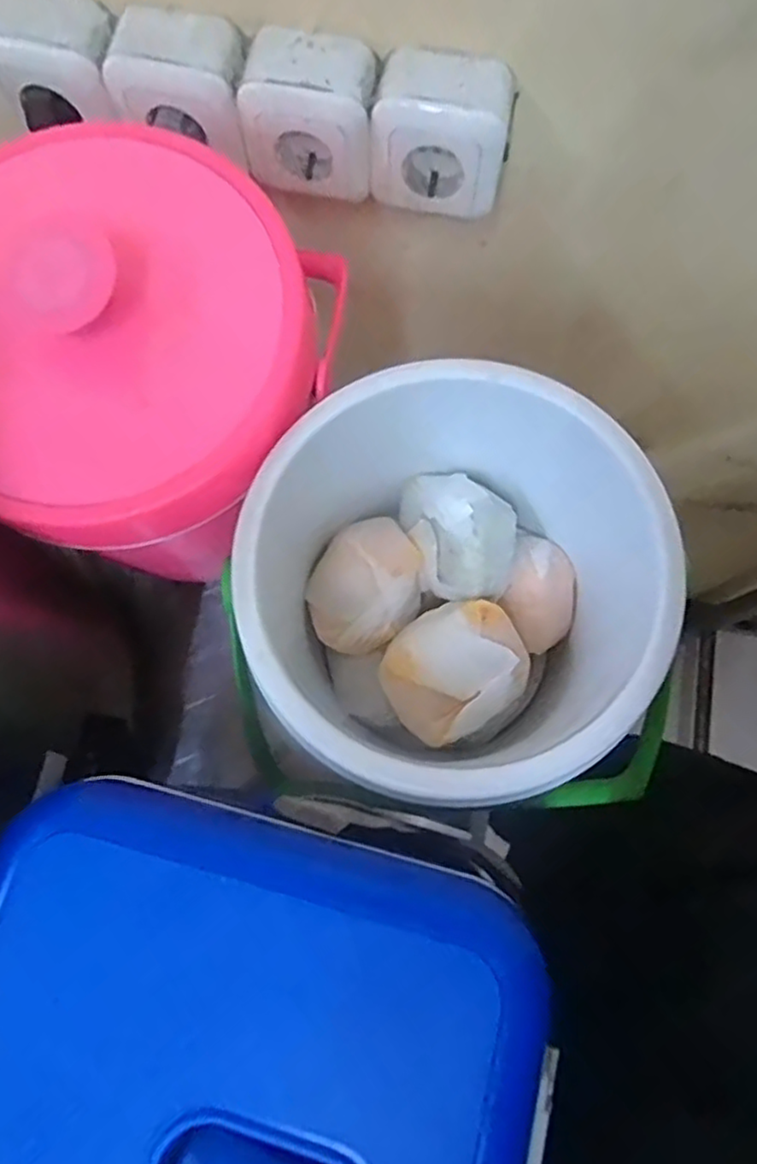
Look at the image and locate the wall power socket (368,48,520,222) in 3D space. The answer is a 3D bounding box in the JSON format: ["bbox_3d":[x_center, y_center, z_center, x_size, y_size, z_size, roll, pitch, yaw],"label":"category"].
[{"bbox_3d":[0.040,-0.279,0.430,0.082,0.077,0.048,9,76,2],"label":"wall power socket"}]

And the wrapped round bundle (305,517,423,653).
[{"bbox_3d":[-0.008,0.002,0.446,0.066,0.044,0.084,32,78,7],"label":"wrapped round bundle"}]

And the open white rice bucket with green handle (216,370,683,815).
[{"bbox_3d":[0.038,0.012,0.410,0.208,0.184,0.222,0,76,0],"label":"open white rice bucket with green handle"}]

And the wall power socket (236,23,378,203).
[{"bbox_3d":[-0.041,-0.294,0.432,0.080,0.079,0.047,9,76,2],"label":"wall power socket"}]

